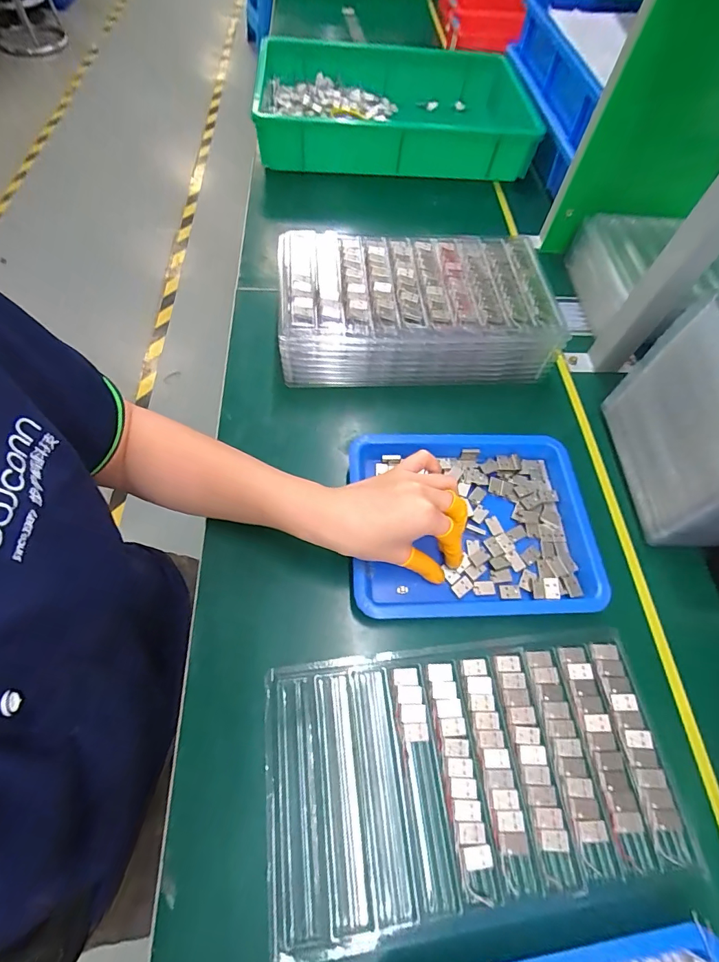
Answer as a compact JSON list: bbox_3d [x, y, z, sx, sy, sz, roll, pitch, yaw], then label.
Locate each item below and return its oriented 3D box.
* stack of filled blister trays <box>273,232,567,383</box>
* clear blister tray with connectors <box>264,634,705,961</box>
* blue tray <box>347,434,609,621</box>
[{"bbox_3d":[0.059,-0.194,0.488,0.296,0.081,0.165,0,62,-3],"label":"stack of filled blister trays"},{"bbox_3d":[0.080,0.206,0.310,0.287,0.009,0.157,-6,63,-6],"label":"clear blister tray with connectors"},{"bbox_3d":[0.104,0.037,0.388,0.218,0.027,0.171,-1,62,-3],"label":"blue tray"}]

